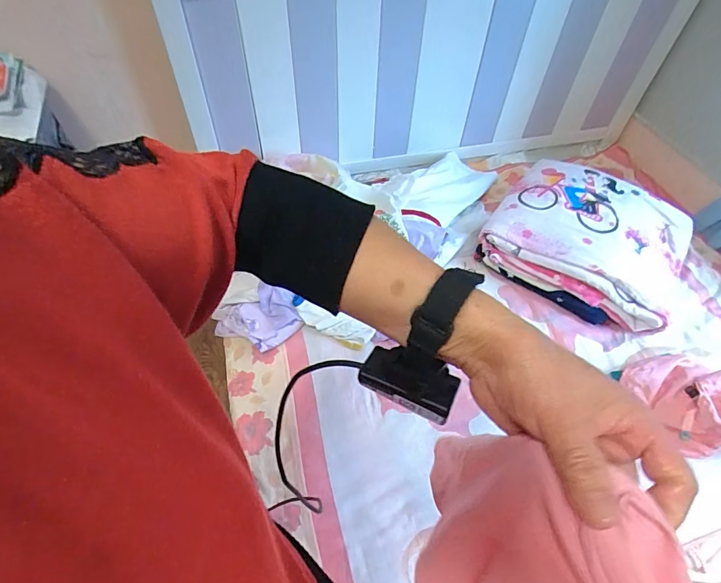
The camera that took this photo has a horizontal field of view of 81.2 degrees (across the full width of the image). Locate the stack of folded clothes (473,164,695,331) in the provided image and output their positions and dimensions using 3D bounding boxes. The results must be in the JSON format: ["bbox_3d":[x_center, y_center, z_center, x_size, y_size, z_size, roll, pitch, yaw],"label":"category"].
[{"bbox_3d":[0.673,-0.175,1.242,0.537,0.118,0.551,30,57,21],"label":"stack of folded clothes"}]

